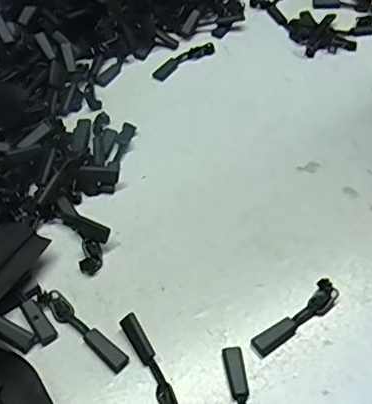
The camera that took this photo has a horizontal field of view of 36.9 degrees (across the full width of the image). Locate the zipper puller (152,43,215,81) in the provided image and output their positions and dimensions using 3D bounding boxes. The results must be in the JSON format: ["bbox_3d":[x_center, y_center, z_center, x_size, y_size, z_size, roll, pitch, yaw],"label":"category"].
[{"bbox_3d":[-0.002,-0.109,0.425,0.058,0.005,0.013,-33,59,-27],"label":"zipper puller"}]

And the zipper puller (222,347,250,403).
[{"bbox_3d":[0.025,0.093,0.250,0.011,0.006,0.059,-4,50,-7],"label":"zipper puller"}]

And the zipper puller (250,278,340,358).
[{"bbox_3d":[0.056,0.058,0.281,0.056,0.006,0.012,-32,58,-27],"label":"zipper puller"}]

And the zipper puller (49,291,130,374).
[{"bbox_3d":[-0.049,0.063,0.274,0.054,0.004,0.010,36,56,24],"label":"zipper puller"}]

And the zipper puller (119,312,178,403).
[{"bbox_3d":[-0.015,0.079,0.258,0.010,0.009,0.059,-19,53,-19],"label":"zipper puller"}]

